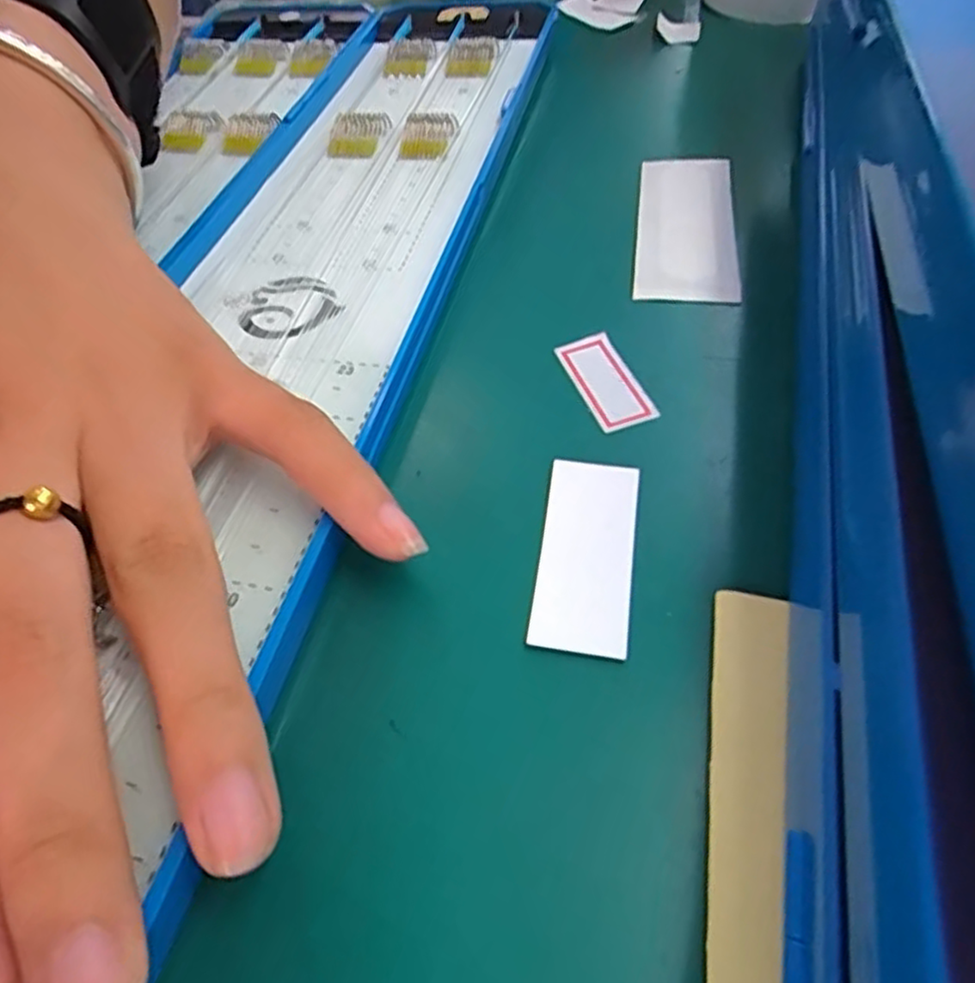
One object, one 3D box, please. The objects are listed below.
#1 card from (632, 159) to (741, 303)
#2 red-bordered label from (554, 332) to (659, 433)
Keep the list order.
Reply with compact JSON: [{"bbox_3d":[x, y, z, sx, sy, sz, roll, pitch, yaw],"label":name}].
[{"bbox_3d":[0.064,-0.087,0.223,0.030,0.004,0.084,5,53,10],"label":"card"},{"bbox_3d":[0.030,-0.030,0.178,0.015,0.004,0.033,-16,51,-8],"label":"red-bordered label"}]

